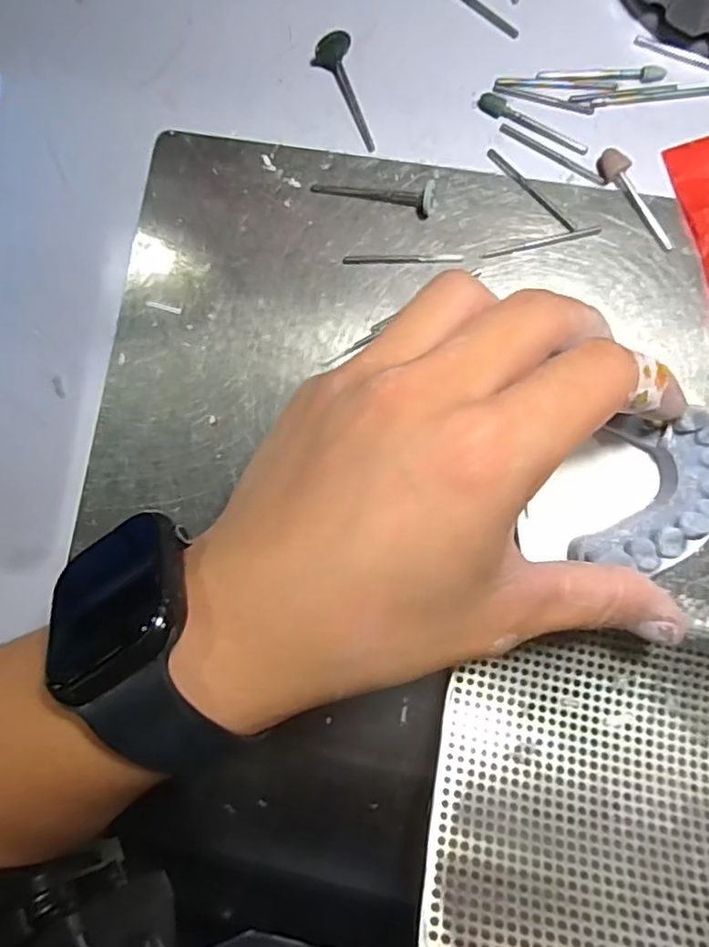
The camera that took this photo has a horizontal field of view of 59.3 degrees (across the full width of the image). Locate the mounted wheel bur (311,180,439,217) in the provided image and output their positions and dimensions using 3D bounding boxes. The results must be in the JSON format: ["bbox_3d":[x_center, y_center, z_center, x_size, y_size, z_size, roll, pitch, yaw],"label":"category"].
[{"bbox_3d":[0.007,-0.102,0.230,0.047,0.010,0.010,7,88,6],"label":"mounted wheel bur"}]

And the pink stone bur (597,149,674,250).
[{"bbox_3d":[0.101,-0.097,0.222,0.009,0.006,0.041,-33,85,3],"label":"pink stone bur"}]

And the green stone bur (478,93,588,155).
[{"bbox_3d":[0.065,-0.128,0.229,0.043,0.004,0.008,34,91,6],"label":"green stone bur"}]

